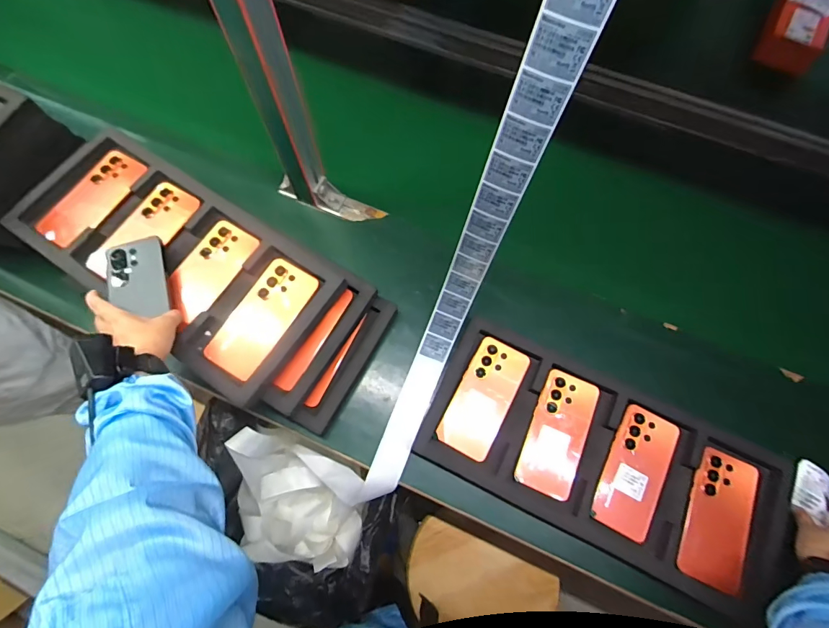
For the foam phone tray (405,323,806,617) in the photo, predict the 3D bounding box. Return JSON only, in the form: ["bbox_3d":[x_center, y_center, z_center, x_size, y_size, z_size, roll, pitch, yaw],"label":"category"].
[{"bbox_3d":[0.261,0.199,0.564,0.473,0.026,0.217,25,72,7],"label":"foam phone tray"}]

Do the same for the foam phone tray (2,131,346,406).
[{"bbox_3d":[-0.360,-0.093,0.592,0.482,0.022,0.222,33,74,9],"label":"foam phone tray"}]

